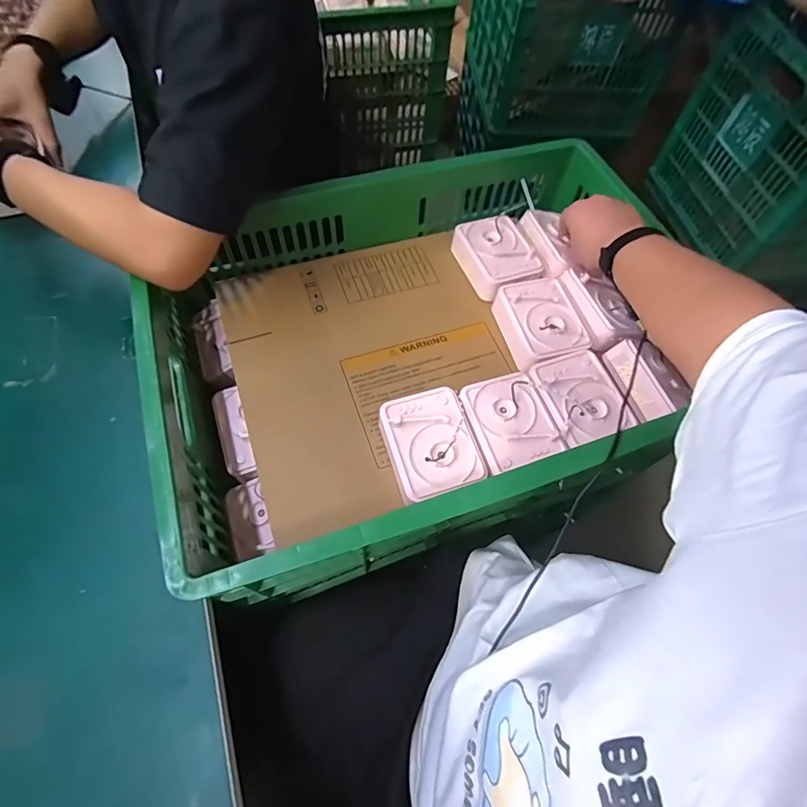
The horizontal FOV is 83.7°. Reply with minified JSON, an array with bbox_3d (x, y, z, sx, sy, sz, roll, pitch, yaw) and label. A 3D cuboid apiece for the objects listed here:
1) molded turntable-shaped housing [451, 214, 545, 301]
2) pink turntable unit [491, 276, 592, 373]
[{"bbox_3d":[0.145,-0.226,0.684,0.102,0.044,0.122,-19,65,-13],"label":"molded turntable-shaped housing"},{"bbox_3d":[0.190,-0.110,0.633,0.100,0.047,0.132,-10,63,-8],"label":"pink turntable unit"}]

